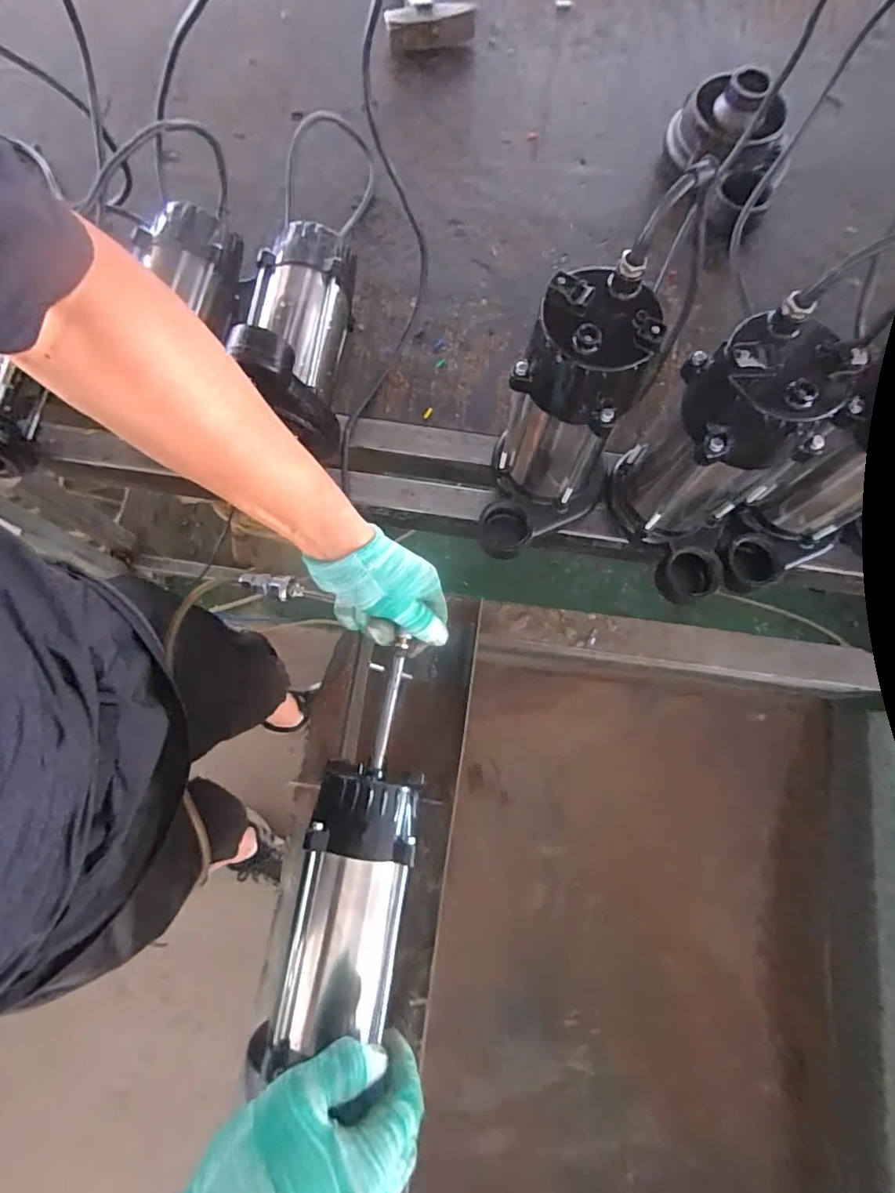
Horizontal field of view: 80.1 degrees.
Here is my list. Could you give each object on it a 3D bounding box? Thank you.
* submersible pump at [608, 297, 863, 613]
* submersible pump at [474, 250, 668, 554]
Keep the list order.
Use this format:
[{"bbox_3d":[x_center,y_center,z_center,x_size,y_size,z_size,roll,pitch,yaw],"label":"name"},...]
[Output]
[{"bbox_3d":[0.240,-0.102,0.457,0.103,0.243,0.156,-23,77,-5],"label":"submersible pump"},{"bbox_3d":[0.101,-0.133,0.465,0.109,0.240,0.140,11,76,3],"label":"submersible pump"}]

